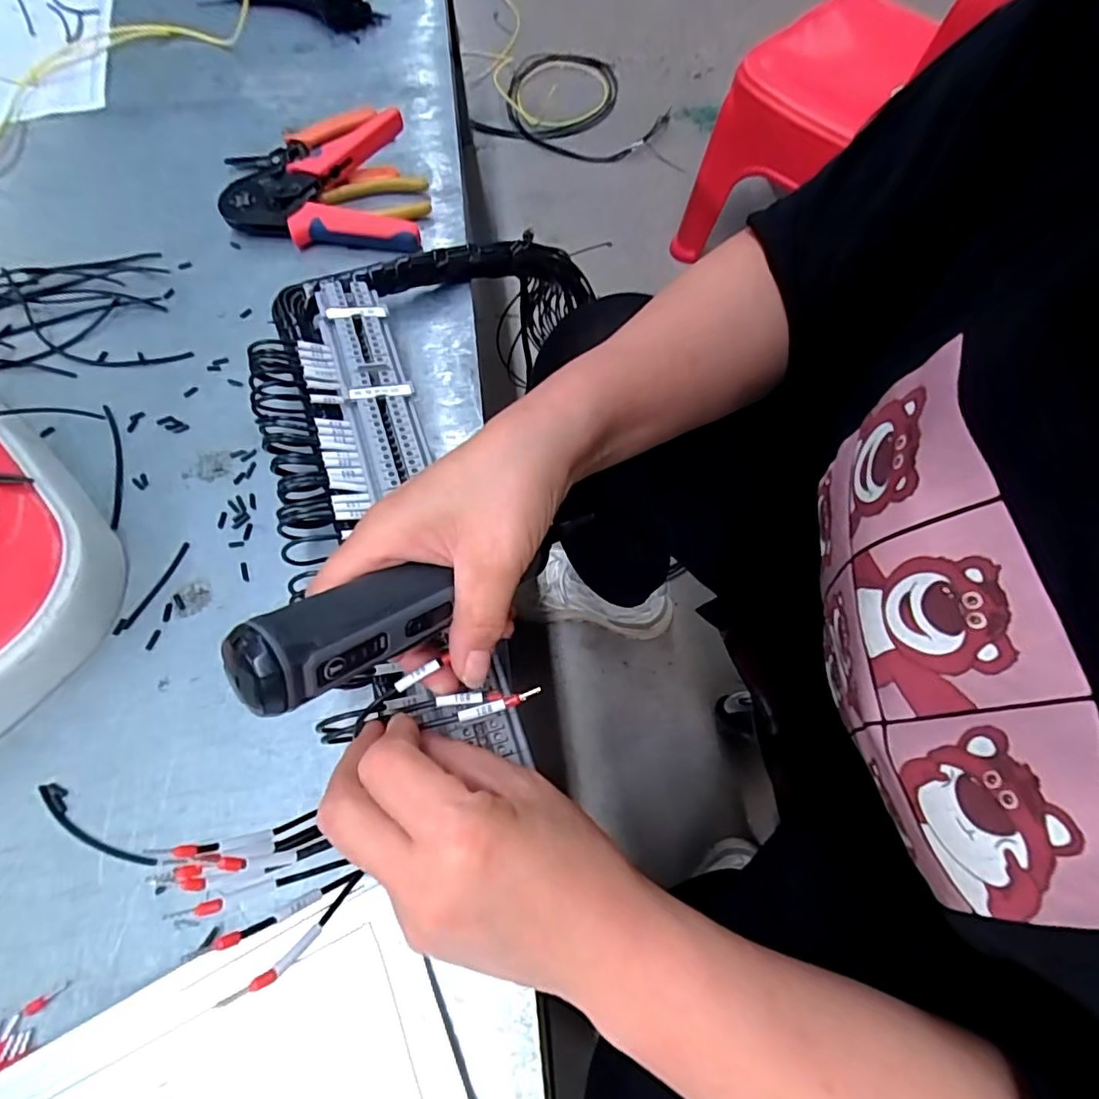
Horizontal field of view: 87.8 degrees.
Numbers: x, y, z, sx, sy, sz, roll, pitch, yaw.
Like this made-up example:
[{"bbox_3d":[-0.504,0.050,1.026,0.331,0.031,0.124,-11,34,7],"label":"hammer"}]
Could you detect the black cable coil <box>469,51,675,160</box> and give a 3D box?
[{"bbox_3d":[0.080,-1.029,1.325,0.386,0.039,0.404,0,66,0],"label":"black cable coil"}]

